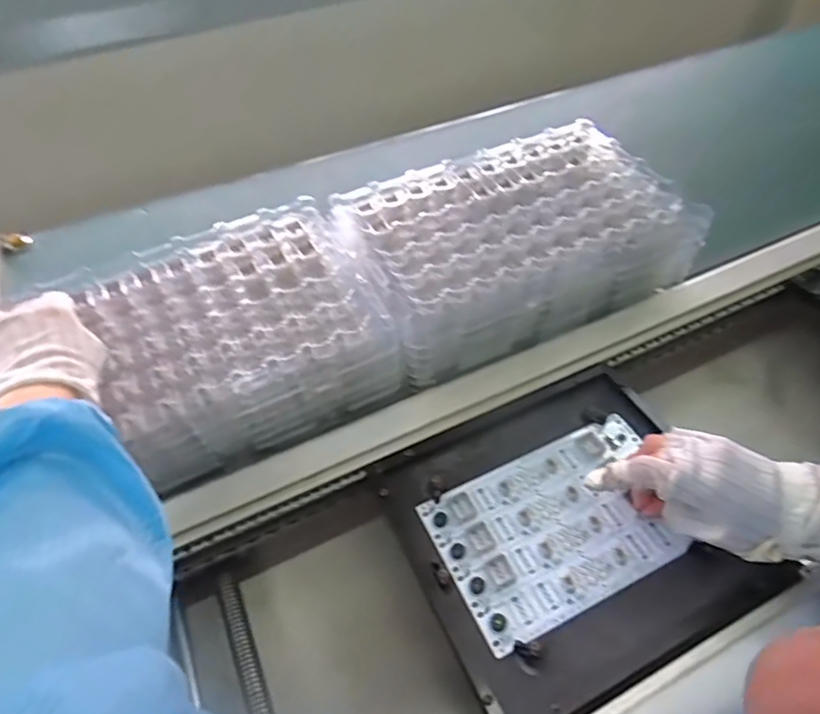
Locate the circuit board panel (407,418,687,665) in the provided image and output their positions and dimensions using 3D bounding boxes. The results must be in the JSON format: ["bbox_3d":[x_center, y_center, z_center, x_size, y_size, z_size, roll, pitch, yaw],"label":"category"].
[{"bbox_3d":[0.124,0.131,0.470,0.204,0.010,0.131,-22,47,-15],"label":"circuit board panel"}]

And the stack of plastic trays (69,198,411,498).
[{"bbox_3d":[-0.164,-0.022,0.547,0.259,0.107,0.210,-21,47,-14],"label":"stack of plastic trays"}]

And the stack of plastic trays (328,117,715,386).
[{"bbox_3d":[0.113,-0.119,0.624,0.338,0.125,0.215,-23,47,-15],"label":"stack of plastic trays"}]

